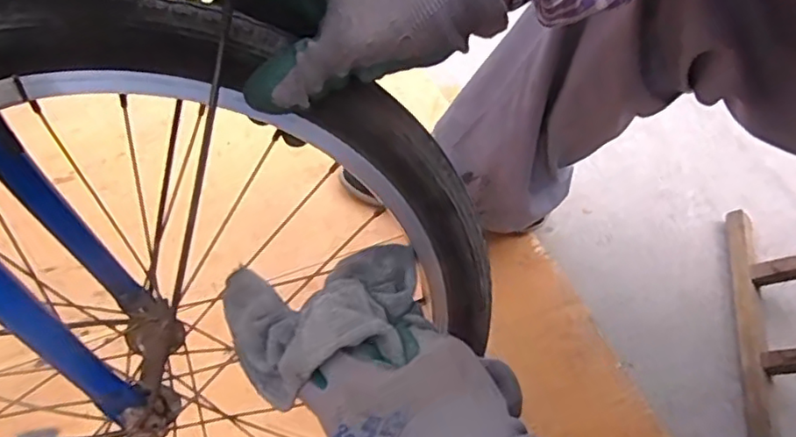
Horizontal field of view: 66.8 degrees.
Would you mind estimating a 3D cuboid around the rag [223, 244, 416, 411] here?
[{"bbox_3d":[-0.041,0.055,0.357,0.120,0.062,0.091,-12,57,-11],"label":"rag"}]

